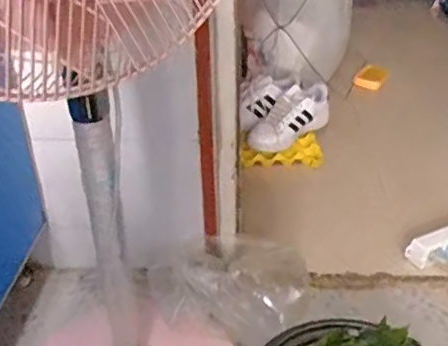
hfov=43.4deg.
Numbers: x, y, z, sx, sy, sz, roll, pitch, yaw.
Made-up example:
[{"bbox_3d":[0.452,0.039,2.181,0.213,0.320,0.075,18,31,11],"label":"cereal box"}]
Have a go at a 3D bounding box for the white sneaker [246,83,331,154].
[{"bbox_3d":[0.164,-0.145,1.421,0.267,0.103,0.087,-27,40,-35],"label":"white sneaker"}]

